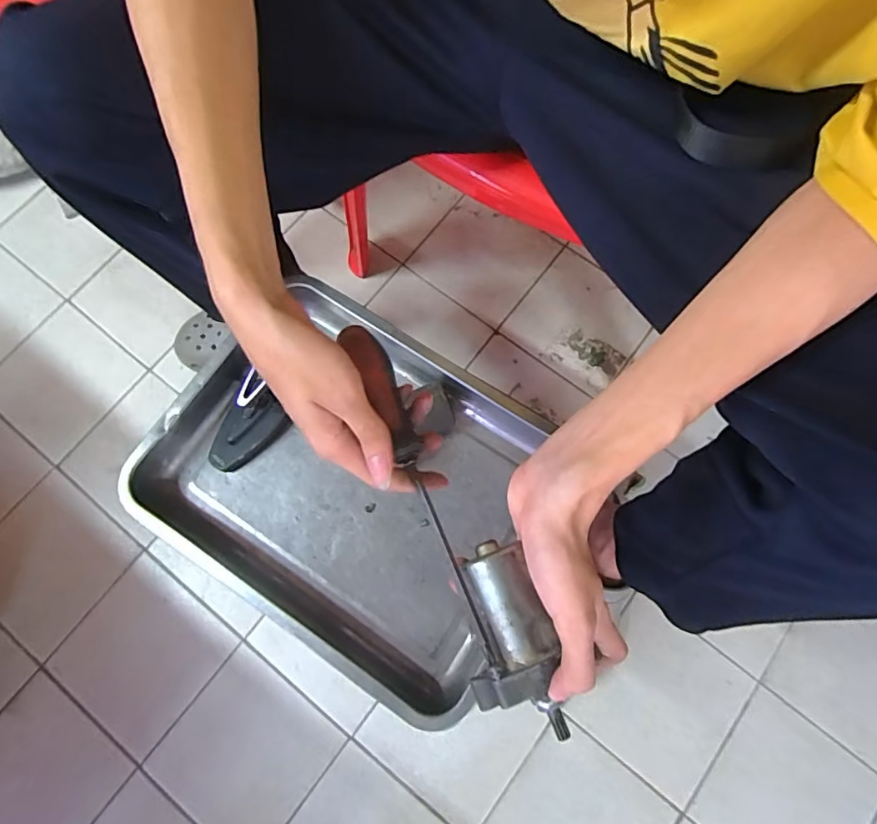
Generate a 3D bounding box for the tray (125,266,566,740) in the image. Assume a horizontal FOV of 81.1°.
[{"bbox_3d":[-0.083,0.065,0.507,0.369,0.059,0.291,30,78,7],"label":"tray"}]

